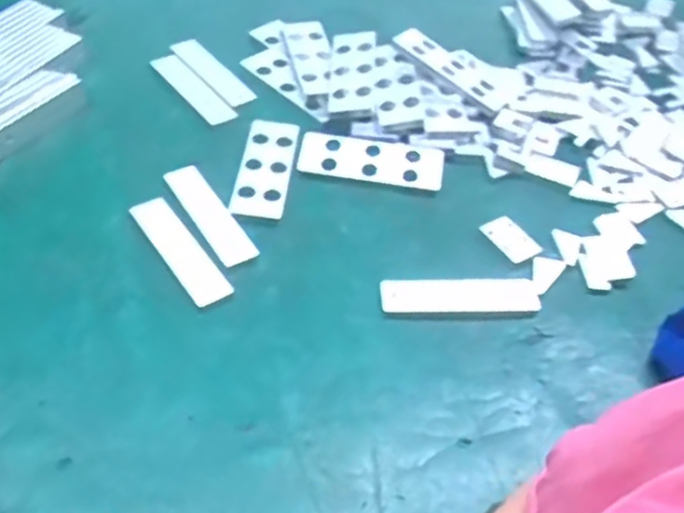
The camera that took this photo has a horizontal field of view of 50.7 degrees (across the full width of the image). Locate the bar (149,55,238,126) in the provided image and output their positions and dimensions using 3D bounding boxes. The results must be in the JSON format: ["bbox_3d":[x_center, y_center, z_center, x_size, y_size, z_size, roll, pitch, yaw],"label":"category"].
[{"bbox_3d":[-0.194,-0.218,0.935,0.039,0.006,0.154,-30,59,-28],"label":"bar"}]

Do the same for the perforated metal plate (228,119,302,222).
[{"bbox_3d":[-0.089,-0.105,0.846,0.060,0.011,0.167,8,49,0],"label":"perforated metal plate"}]

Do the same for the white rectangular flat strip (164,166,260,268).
[{"bbox_3d":[-0.143,-0.047,0.784,0.041,0.005,0.154,-25,57,-25],"label":"white rectangular flat strip"}]

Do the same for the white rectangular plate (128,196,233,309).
[{"bbox_3d":[-0.168,-0.008,0.747,0.041,0.006,0.153,-28,58,-27],"label":"white rectangular plate"}]

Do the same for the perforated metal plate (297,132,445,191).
[{"bbox_3d":[0.035,-0.115,0.856,0.169,0.008,0.067,10,61,6],"label":"perforated metal plate"}]

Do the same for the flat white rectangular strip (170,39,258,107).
[{"bbox_3d":[-0.172,-0.246,0.957,0.038,0.006,0.150,-37,64,-20],"label":"flat white rectangular strip"}]

